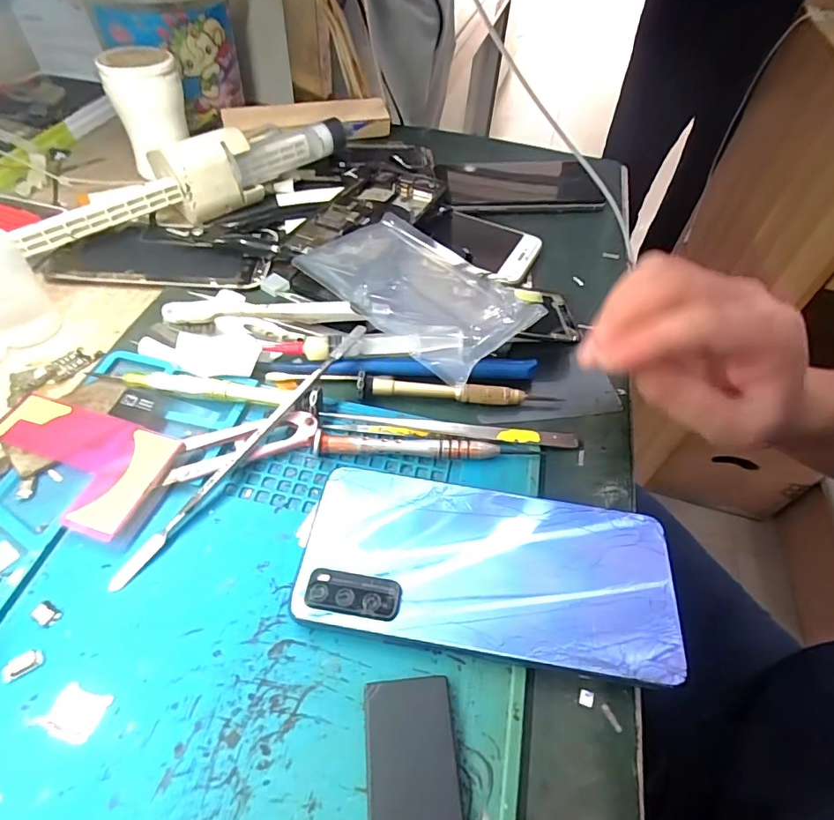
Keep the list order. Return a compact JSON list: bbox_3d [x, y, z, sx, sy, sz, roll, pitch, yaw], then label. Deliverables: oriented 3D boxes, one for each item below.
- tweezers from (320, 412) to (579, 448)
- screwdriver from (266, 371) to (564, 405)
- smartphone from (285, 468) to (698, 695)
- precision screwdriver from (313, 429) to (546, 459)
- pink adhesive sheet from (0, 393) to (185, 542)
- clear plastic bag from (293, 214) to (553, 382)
[{"bbox_3d":[0.019,0.009,0.262,0.135,0.012,0.009,3,52,-2],"label":"tweezers"},{"bbox_3d":[-0.003,-0.012,0.278,0.160,0.014,0.017,7,52,2],"label":"screwdriver"},{"bbox_3d":[0.031,0.069,0.218,0.155,0.010,0.073,9,52,3],"label":"smartphone"},{"bbox_3d":[0.005,0.019,0.256,0.114,0.010,0.009,2,52,-3],"label":"precision screwdriver"},{"bbox_3d":[-0.166,0.025,0.238,0.090,0.009,0.055,17,53,9],"label":"pink adhesive sheet"},{"bbox_3d":[0.004,-0.076,0.315,0.143,0.027,0.096,28,55,17],"label":"clear plastic bag"}]

